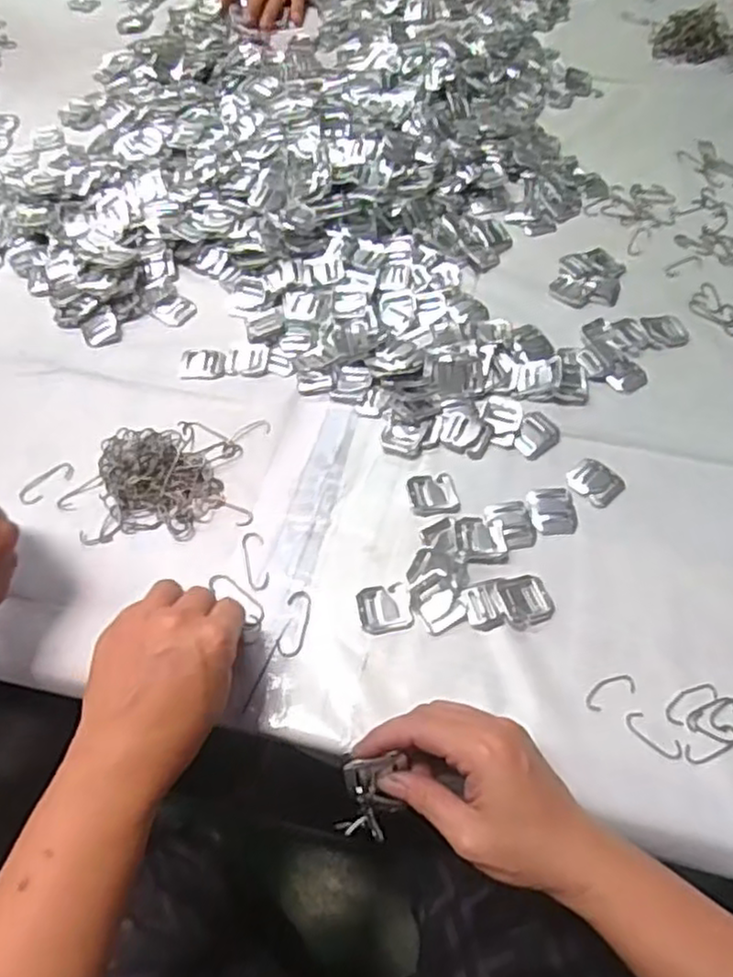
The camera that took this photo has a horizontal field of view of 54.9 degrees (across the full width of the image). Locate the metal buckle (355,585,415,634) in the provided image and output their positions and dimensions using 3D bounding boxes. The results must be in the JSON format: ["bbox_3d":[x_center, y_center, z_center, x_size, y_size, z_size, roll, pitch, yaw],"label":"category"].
[{"bbox_3d":[0.012,0.077,0.454,0.032,0.004,0.030,-10,57,-4],"label":"metal buckle"}]

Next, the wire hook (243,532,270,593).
[{"bbox_3d":[-0.075,0.049,0.477,0.014,0.004,0.044,-14,58,-6],"label":"wire hook"}]

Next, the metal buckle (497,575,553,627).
[{"bbox_3d":[0.102,0.071,0.451,0.033,0.007,0.031,-17,58,-8],"label":"metal buckle"}]

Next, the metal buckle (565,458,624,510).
[{"bbox_3d":[0.164,-0.005,0.502,0.031,0.004,0.035,-35,62,-19],"label":"metal buckle"}]

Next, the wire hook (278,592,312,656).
[{"bbox_3d":[-0.045,0.086,0.451,0.016,0.004,0.043,8,58,8],"label":"wire hook"}]

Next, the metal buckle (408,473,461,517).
[{"bbox_3d":[0.047,0.004,0.495,0.035,0.010,0.032,-8,57,-2],"label":"metal buckle"}]

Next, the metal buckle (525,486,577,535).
[{"bbox_3d":[0.129,0.014,0.491,0.031,0.004,0.039,-3,57,0],"label":"metal buckle"}]

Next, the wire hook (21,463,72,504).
[{"bbox_3d":[-0.234,-0.004,0.518,0.018,0.004,0.041,37,66,23],"label":"wire hook"}]

